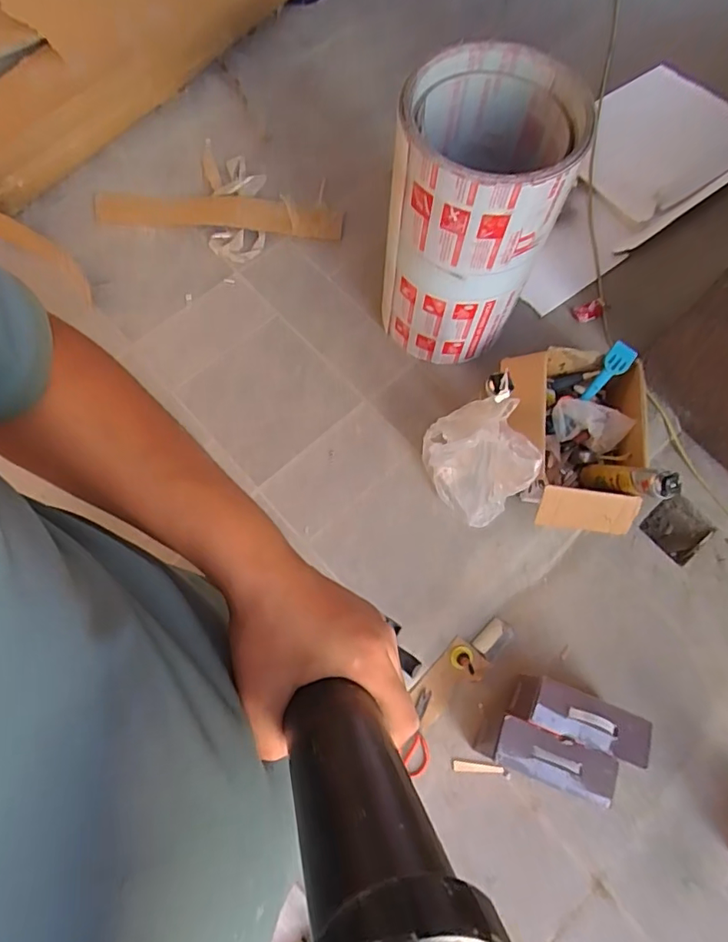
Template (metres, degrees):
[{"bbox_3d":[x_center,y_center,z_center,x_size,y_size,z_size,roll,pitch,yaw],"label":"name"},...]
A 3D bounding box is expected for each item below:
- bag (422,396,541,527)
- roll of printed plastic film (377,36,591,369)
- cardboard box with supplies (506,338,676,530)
[{"bbox_3d":[0.275,-0.027,1.325,0.168,0.351,0.280,-15,73,-5],"label":"bag"},{"bbox_3d":[0.251,-0.616,1.374,0.376,0.653,0.410,0,72,-1],"label":"roll of printed plastic film"},{"bbox_3d":[0.554,-0.103,1.356,0.365,0.282,0.471,3,72,0],"label":"cardboard box with supplies"}]

